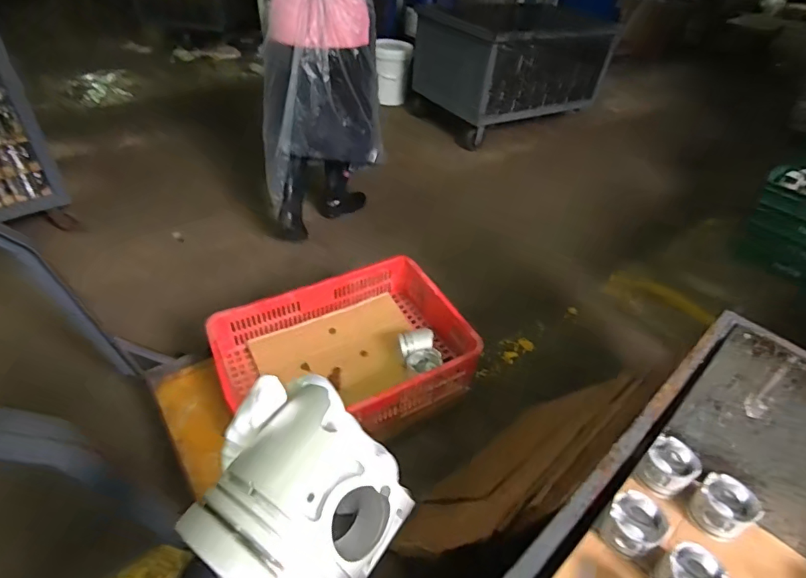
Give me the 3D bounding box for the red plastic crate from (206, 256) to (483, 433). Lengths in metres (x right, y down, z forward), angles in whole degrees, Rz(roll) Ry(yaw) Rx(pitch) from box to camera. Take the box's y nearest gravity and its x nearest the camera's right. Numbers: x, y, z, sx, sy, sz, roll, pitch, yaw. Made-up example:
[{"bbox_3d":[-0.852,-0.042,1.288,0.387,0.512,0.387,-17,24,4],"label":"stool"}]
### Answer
[{"bbox_3d":[-0.151,0.166,1.262,0.611,0.180,0.431,-17,46,-24],"label":"red plastic crate"}]

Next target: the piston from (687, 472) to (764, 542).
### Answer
[{"bbox_3d":[0.589,0.401,0.856,0.098,0.076,0.092,-19,47,-27],"label":"piston"}]

